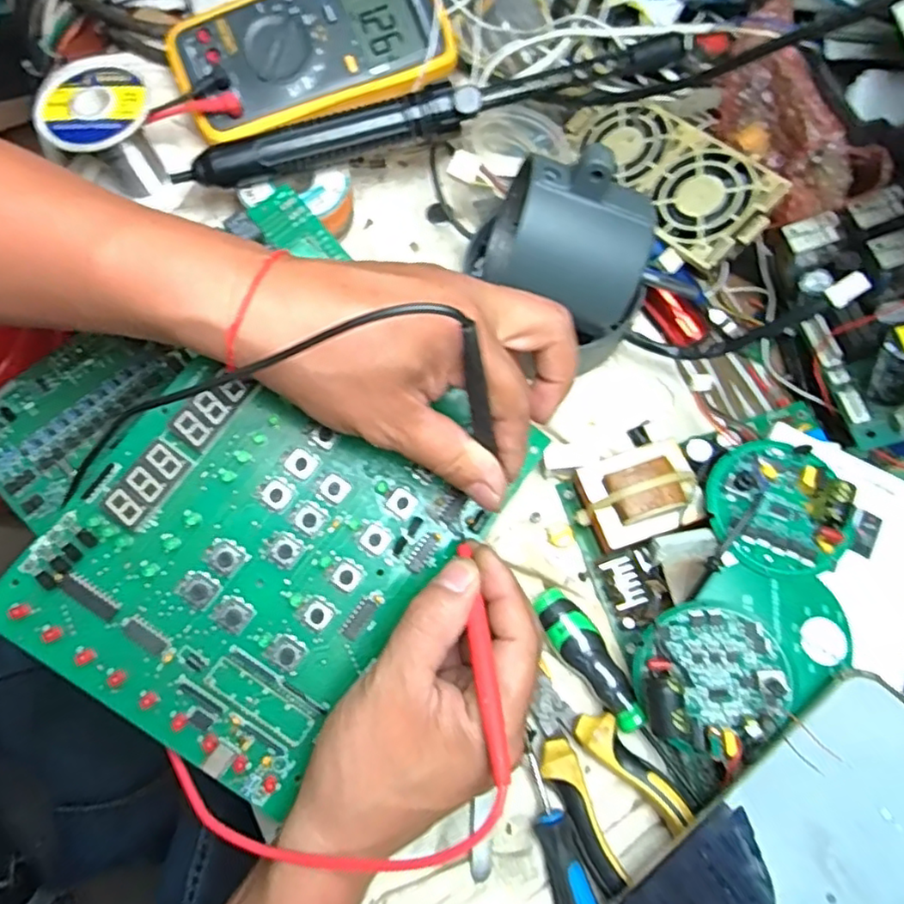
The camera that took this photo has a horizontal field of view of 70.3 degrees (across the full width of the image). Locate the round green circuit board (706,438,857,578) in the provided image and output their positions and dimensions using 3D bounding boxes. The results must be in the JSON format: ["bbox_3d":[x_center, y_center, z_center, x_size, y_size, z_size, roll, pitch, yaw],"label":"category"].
[{"bbox_3d":[0.163,0.027,0.318,0.065,0.018,0.069,1,72,-2],"label":"round green circuit board"}]

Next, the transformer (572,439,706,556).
[{"bbox_3d":[0.099,0.025,0.355,0.057,0.042,0.052,-19,73,-8],"label":"transformer"}]

